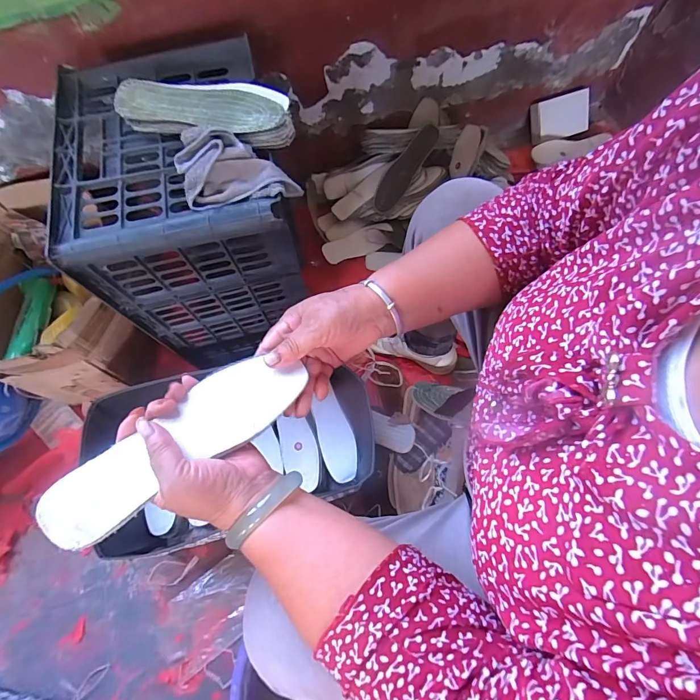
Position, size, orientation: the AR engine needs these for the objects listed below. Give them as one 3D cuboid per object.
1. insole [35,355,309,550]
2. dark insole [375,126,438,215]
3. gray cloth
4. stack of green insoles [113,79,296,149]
[{"bbox_3d":[-0.135,0.067,0.308,0.212,0.012,0.065,-32,76,-24],"label":"insole"},{"bbox_3d":[0.133,-0.436,0.905,0.215,0.062,0.006,-52,30,19],"label":"dark insole"},{"bbox_3d":[-0.134,-0.216,0.446,0.132,0.054,0.075,-8,70,0],"label":"gray cloth"},{"bbox_3d":[-0.184,-0.305,0.478,0.231,0.033,0.076,12,71,7],"label":"stack of green insoles"}]

